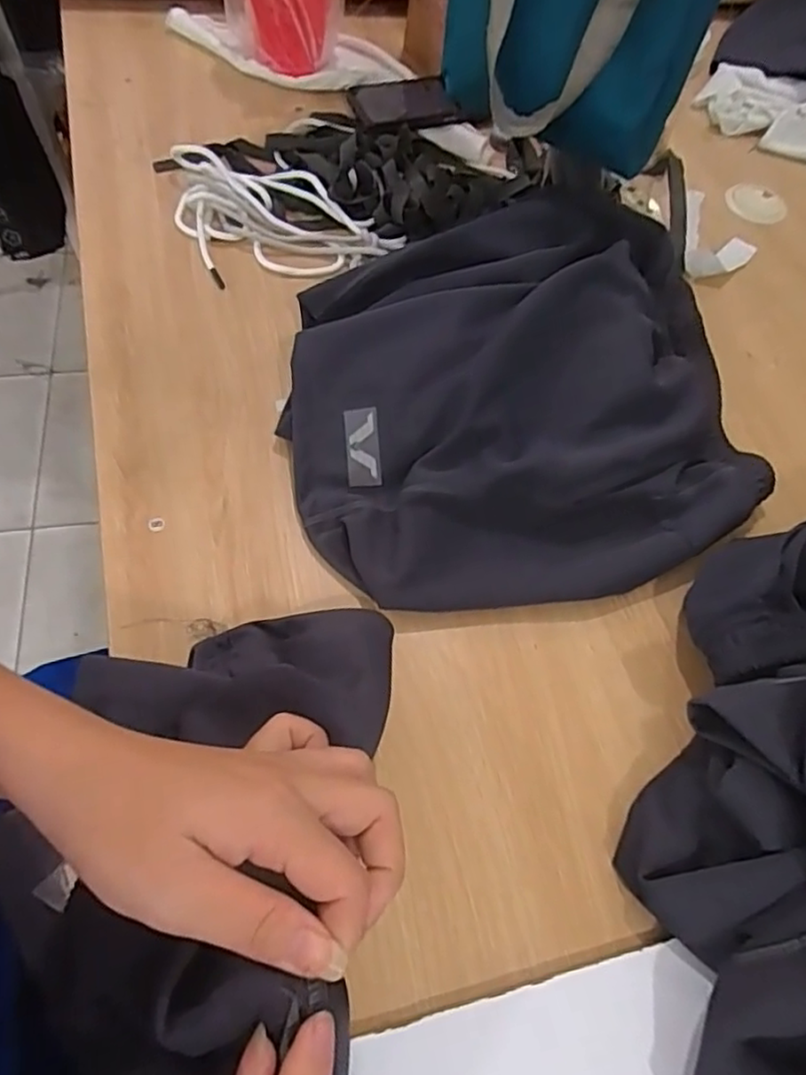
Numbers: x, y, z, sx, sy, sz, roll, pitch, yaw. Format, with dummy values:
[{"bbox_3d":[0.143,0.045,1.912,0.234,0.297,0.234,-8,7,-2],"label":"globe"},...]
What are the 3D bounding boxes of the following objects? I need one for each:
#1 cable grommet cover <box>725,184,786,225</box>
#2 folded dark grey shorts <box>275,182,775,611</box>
[{"bbox_3d":[0.388,-0.367,0.715,0.064,0.006,0.062,34,65,13],"label":"cable grommet cover"},{"bbox_3d":[0.100,-0.107,0.497,0.380,0.104,0.301,-18,65,-14],"label":"folded dark grey shorts"}]

